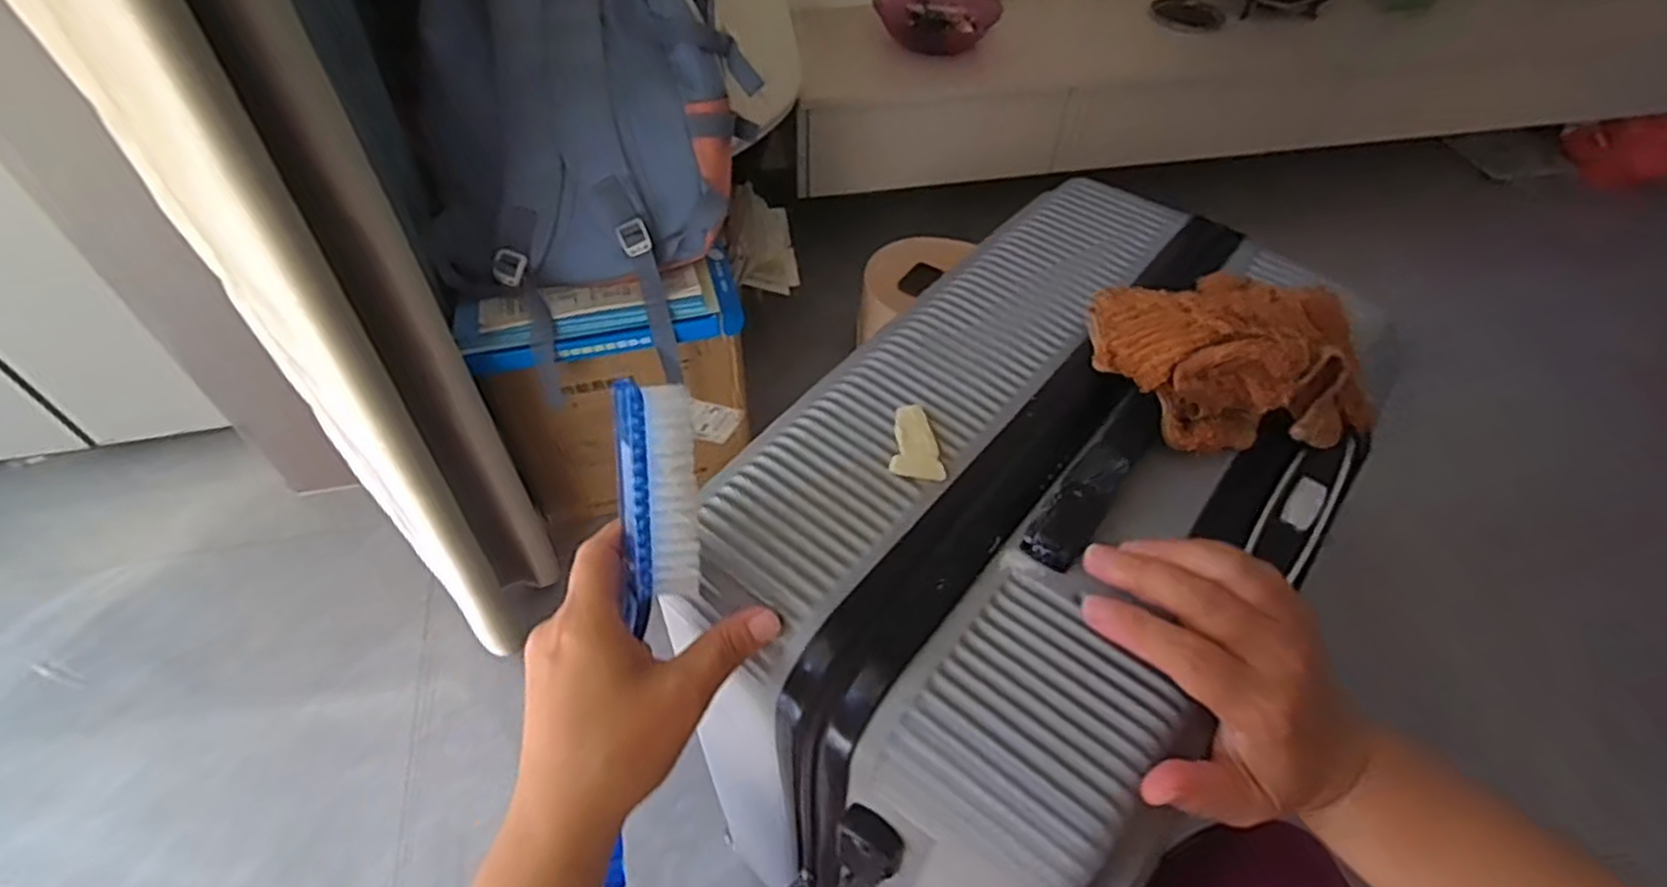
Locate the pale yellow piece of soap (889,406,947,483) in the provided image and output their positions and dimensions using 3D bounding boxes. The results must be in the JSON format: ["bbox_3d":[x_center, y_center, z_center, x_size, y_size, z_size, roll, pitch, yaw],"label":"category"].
[{"bbox_3d":[0.046,-0.002,0.414,0.027,0.004,0.048,7,51,3],"label":"pale yellow piece of soap"}]

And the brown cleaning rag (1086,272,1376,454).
[{"bbox_3d":[0.220,-0.057,0.424,0.144,0.058,0.106,-7,52,-8],"label":"brown cleaning rag"}]

